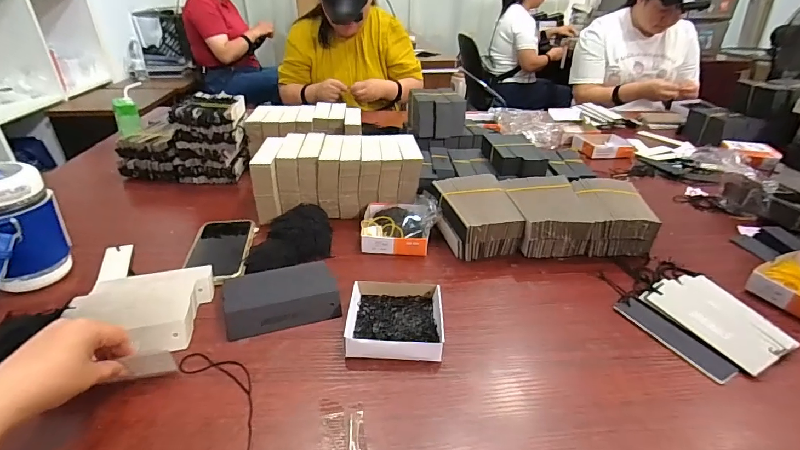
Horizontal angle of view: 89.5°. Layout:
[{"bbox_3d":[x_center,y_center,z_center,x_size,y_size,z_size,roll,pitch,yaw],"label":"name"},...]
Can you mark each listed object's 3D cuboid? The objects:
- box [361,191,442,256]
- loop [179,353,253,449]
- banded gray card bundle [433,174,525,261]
[{"bbox_3d":[0.001,-0.006,0.631,0.117,0.047,0.118,2,30,0],"label":"box"},{"bbox_3d":[-0.155,0.167,0.376,0.051,0.004,0.172,-22,38,-36],"label":"loop"},{"bbox_3d":[0.114,-0.016,0.625,0.107,0.069,0.134,-5,30,-11],"label":"banded gray card bundle"}]

